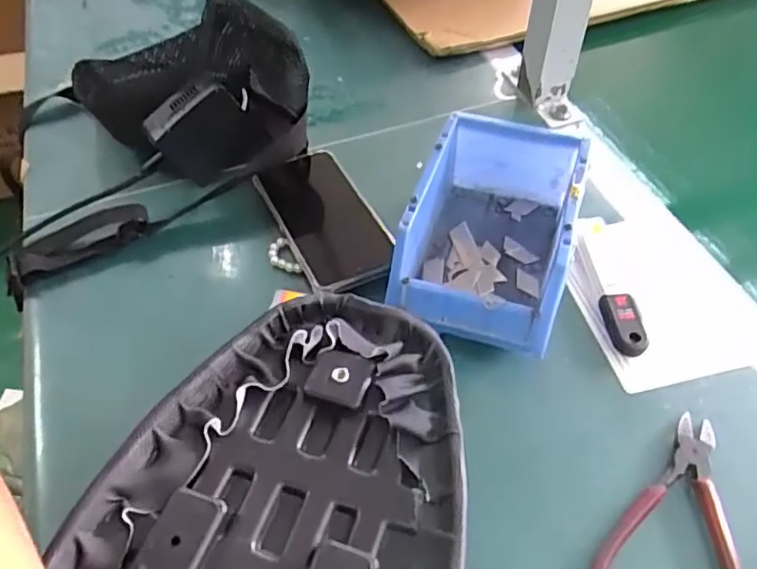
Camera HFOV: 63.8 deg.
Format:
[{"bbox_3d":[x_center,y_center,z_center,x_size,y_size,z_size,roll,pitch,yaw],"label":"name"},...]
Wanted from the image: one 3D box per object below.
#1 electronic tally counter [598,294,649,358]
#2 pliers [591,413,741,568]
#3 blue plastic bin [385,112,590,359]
[{"bbox_3d":[0.184,0.029,0.456,0.022,0.014,0.050,-5,52,-2],"label":"electronic tally counter"},{"bbox_3d":[0.177,0.145,0.364,0.087,0.013,0.154,17,54,14],"label":"pliers"},{"bbox_3d":[0.088,-0.043,0.475,0.116,0.077,0.187,16,54,13],"label":"blue plastic bin"}]

